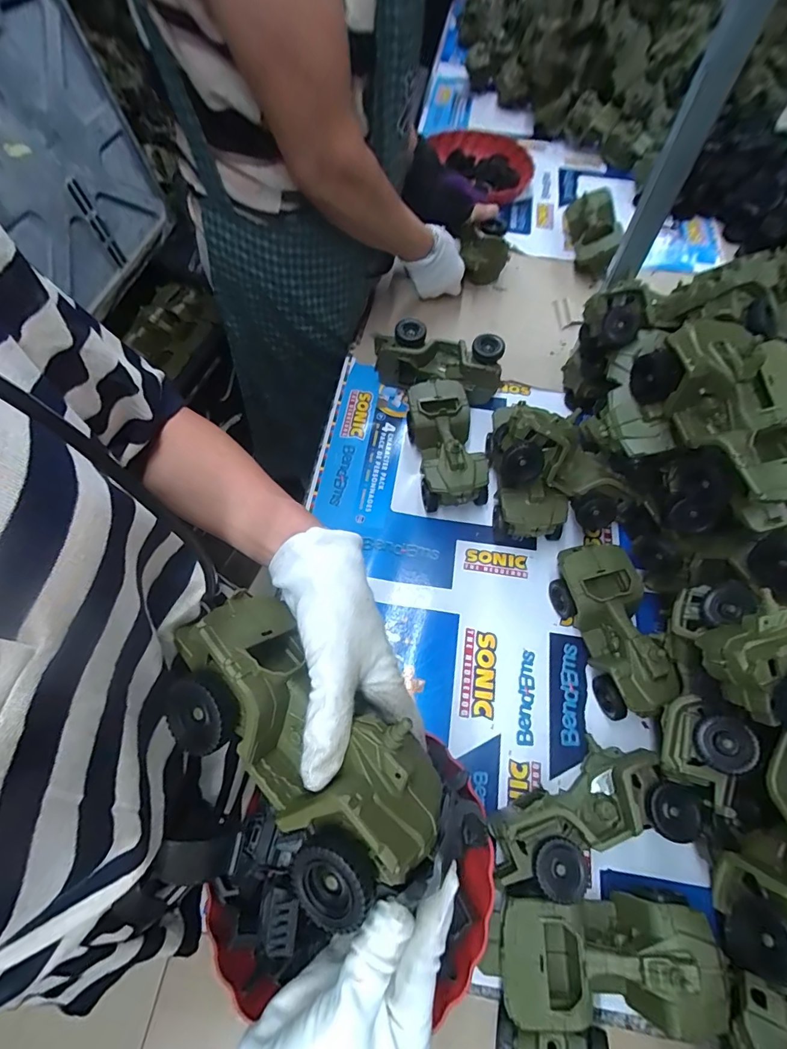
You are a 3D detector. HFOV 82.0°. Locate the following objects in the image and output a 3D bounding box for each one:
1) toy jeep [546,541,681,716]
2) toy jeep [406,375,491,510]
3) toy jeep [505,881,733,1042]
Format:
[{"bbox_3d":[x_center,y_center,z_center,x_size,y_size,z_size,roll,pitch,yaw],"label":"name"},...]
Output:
[{"bbox_3d":[0.242,0.112,0.497,0.080,0.081,0.171,-16,65,-8],"label":"toy jeep"},{"bbox_3d":[0.067,-0.106,0.606,0.083,0.080,0.180,-10,64,-5],"label":"toy jeep"},{"bbox_3d":[0.170,0.351,0.368,0.177,0.065,0.083,3,64,2],"label":"toy jeep"}]

